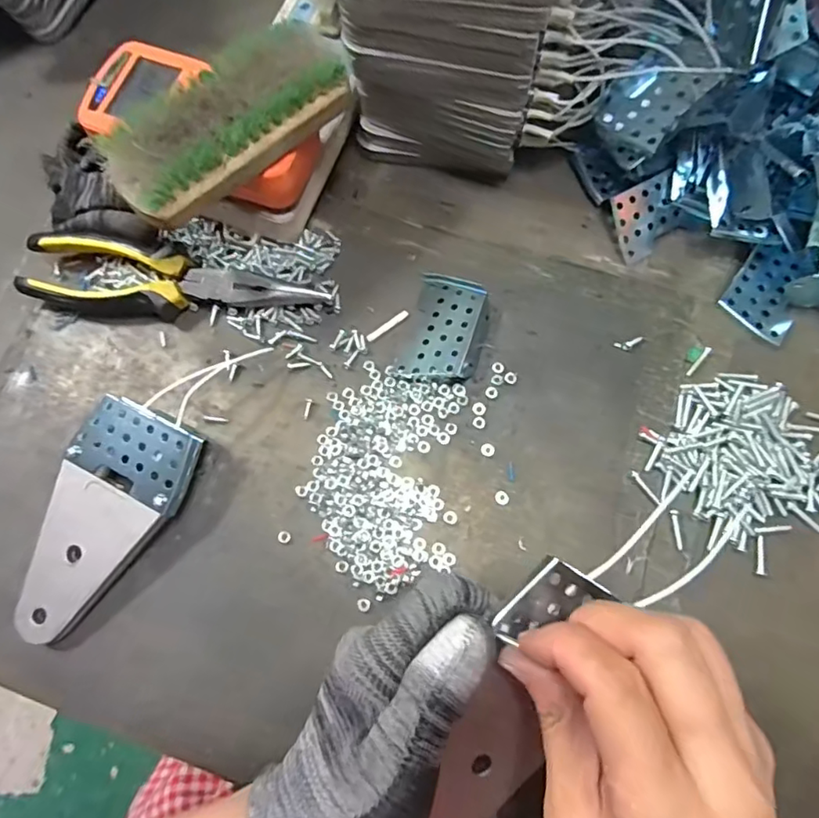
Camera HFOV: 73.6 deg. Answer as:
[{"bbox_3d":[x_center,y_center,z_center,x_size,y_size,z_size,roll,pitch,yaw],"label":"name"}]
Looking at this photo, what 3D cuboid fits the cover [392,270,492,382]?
[{"bbox_3d":[0.023,-0.050,0.340,0.048,0.015,0.072,18,75,7],"label":"cover"}]

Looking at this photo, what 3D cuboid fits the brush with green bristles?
[{"bbox_3d":[-0.093,-0.153,0.287,0.133,0.031,0.042,-41,76,-9],"label":"brush with green bristles"}]

